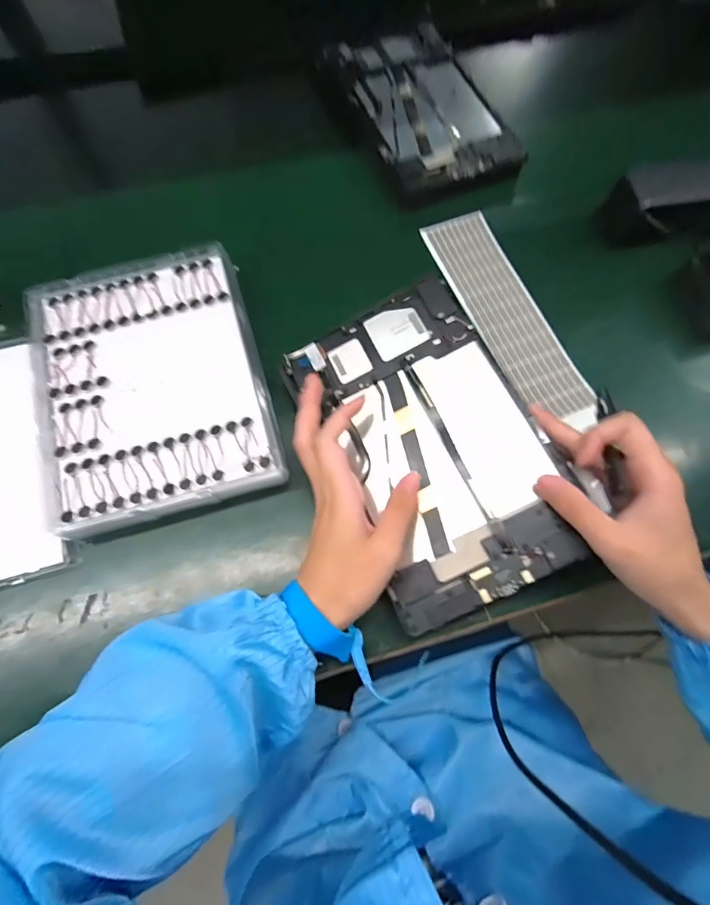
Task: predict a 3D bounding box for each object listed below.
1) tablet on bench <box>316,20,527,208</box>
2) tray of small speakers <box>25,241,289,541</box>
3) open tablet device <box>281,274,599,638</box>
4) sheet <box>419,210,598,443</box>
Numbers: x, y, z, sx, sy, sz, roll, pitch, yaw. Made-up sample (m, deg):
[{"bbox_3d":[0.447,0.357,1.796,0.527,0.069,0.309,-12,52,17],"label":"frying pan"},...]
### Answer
[{"bbox_3d":[0.074,-0.384,0.487,0.144,0.015,0.241,-23,74,-9],"label":"tablet on bench"},{"bbox_3d":[-0.161,-0.054,0.359,0.166,0.035,0.219,-16,73,-7],"label":"tray of small speakers"},{"bbox_3d":[0.054,-0.010,0.326,0.147,0.013,0.236,-29,73,3],"label":"open tablet device"},{"bbox_3d":[0.145,-0.129,0.411,0.066,0.011,0.244,-21,73,-10],"label":"sheet"}]

